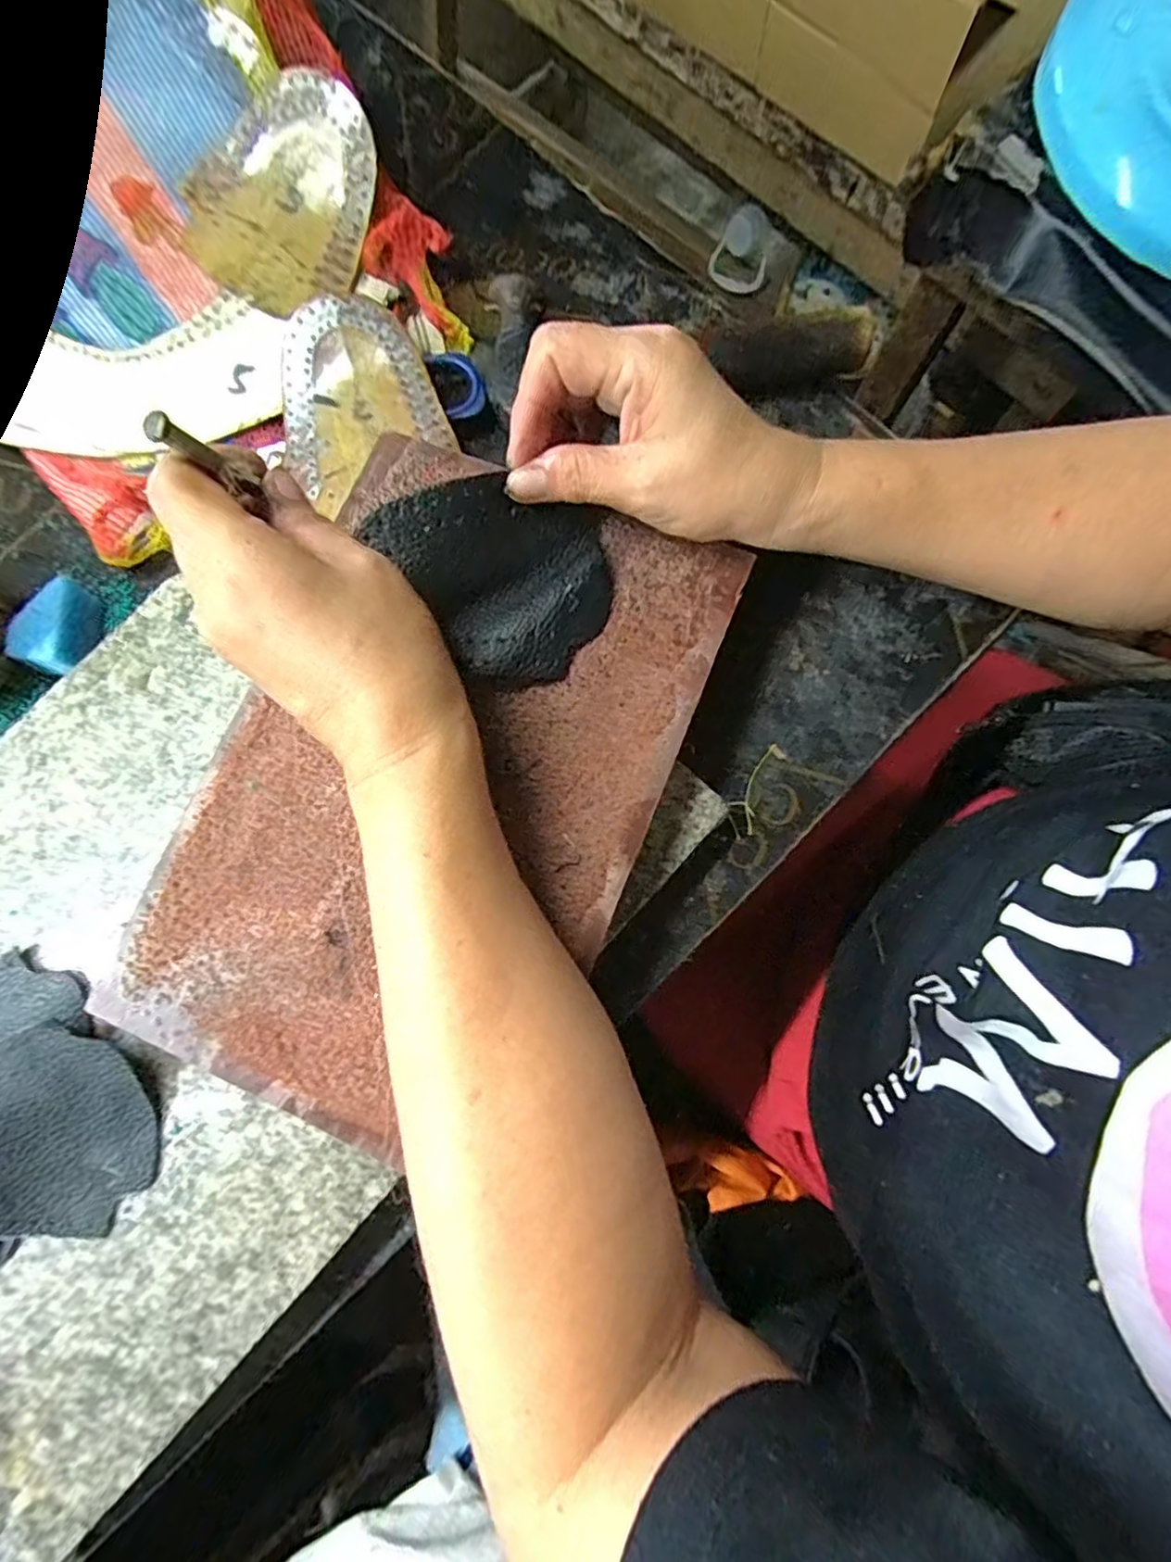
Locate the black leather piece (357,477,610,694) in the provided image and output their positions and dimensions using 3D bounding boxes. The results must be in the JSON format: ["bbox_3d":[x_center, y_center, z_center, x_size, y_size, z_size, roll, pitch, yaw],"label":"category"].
[{"bbox_3d":[-0.028,-0.082,0.254,0.083,0.035,0.075,-25,80,-4],"label":"black leather piece"}]

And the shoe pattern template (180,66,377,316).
[{"bbox_3d":[-0.150,-0.286,0.308,0.082,0.009,0.100,14,99,-4],"label":"shoe pattern template"}]

